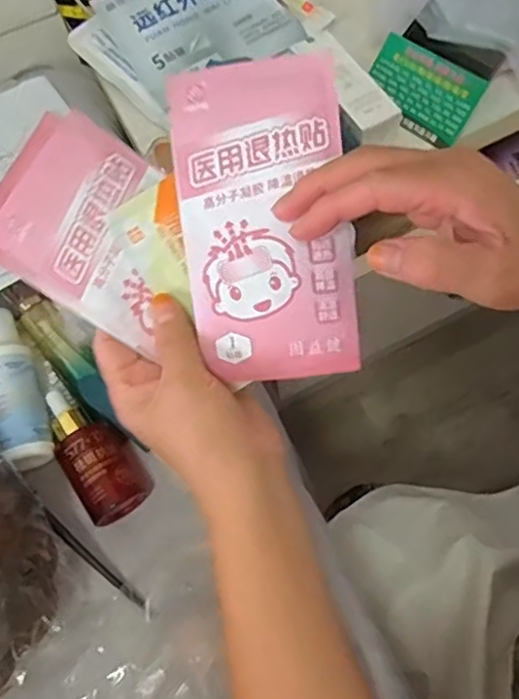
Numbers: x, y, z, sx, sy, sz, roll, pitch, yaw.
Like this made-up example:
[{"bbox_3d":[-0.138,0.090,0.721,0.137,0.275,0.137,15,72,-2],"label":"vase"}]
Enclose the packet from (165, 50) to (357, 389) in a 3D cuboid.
[{"bbox_3d":[0.003,-0.061,0.308,0.082,0.007,0.157,-5,100,6],"label":"packet"}]

